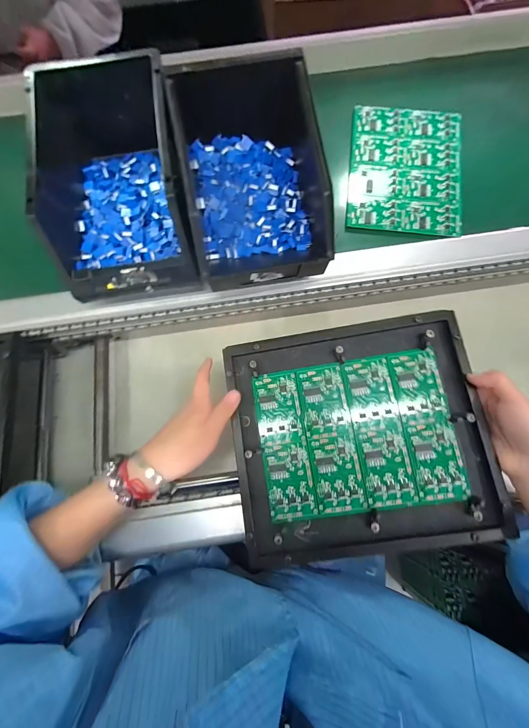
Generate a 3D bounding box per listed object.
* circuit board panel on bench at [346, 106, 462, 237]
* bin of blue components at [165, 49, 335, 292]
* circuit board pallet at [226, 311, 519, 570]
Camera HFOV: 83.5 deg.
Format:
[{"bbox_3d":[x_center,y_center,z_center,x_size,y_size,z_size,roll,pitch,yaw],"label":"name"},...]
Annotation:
[{"bbox_3d":[0.201,-0.280,0.423,0.153,0.004,0.197,6,79,2],"label":"circuit board panel on bench"},{"bbox_3d":[-0.013,-0.205,0.357,0.147,0.114,0.208,-10,74,-1],"label":"bin of blue components"},{"bbox_3d":[0.097,0.073,0.315,0.251,0.040,0.228,-8,74,0],"label":"circuit board pallet"}]

